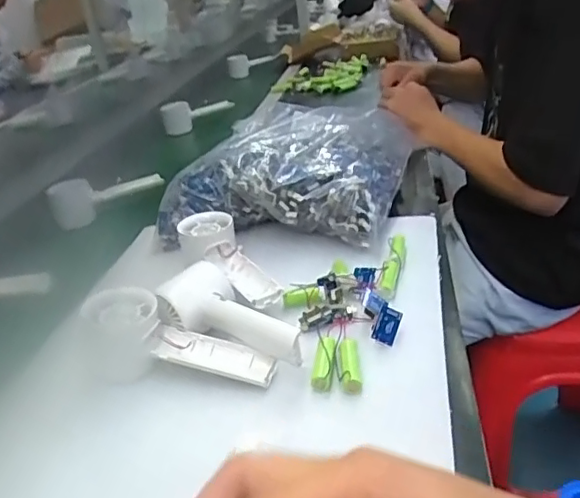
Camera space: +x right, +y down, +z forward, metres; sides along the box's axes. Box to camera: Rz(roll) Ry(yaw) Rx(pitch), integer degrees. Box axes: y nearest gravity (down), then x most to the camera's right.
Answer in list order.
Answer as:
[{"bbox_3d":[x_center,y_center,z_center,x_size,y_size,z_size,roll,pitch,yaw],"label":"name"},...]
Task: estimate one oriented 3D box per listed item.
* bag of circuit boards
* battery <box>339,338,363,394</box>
[{"bbox_3d":[0.018,-0.123,0.779,0.260,0.087,0.359,2,29,16],"label":"bag of circuit boards"},{"bbox_3d":[0.046,0.089,0.444,0.015,0.013,0.052,-4,28,5],"label":"battery"}]

